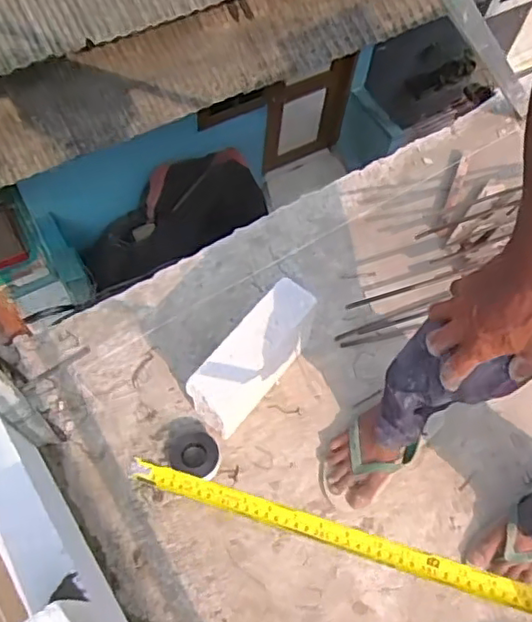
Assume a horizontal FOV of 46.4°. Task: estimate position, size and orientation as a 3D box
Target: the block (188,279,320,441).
[{"bbox_3d":[-0.020,0.090,1.076,0.086,0.206,0.246,33,66,12],"label":"block"}]

